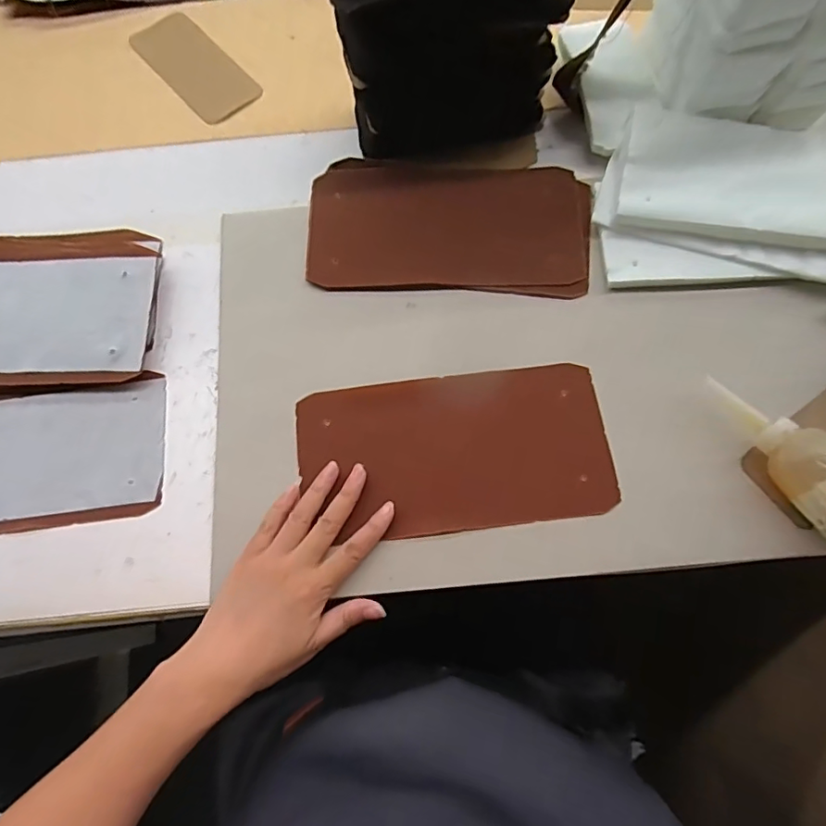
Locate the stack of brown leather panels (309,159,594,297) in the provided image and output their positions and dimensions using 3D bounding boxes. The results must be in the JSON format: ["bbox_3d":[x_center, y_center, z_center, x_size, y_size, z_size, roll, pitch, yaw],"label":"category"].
[{"bbox_3d":[0.034,-0.182,0.510,0.260,0.014,0.143,2,72,3],"label":"stack of brown leather panels"}]

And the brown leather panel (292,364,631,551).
[{"bbox_3d":[0.033,0.030,0.437,0.247,0.007,0.128,-6,72,0],"label":"brown leather panel"}]

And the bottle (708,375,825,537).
[{"bbox_3d":[0.288,0.037,0.392,0.043,0.044,0.162,-38,56,-9],"label":"bottle"}]

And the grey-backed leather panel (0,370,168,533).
[{"bbox_3d":[-0.338,0.038,0.450,0.250,0.007,0.123,-8,72,0],"label":"grey-backed leather panel"}]

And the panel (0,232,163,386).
[{"bbox_3d":[-0.368,-0.101,0.485,0.266,0.025,0.160,-2,72,2],"label":"panel"}]

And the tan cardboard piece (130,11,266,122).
[{"bbox_3d":[-0.241,-0.382,0.582,0.071,0.006,0.167,-41,75,-10],"label":"tan cardboard piece"}]

